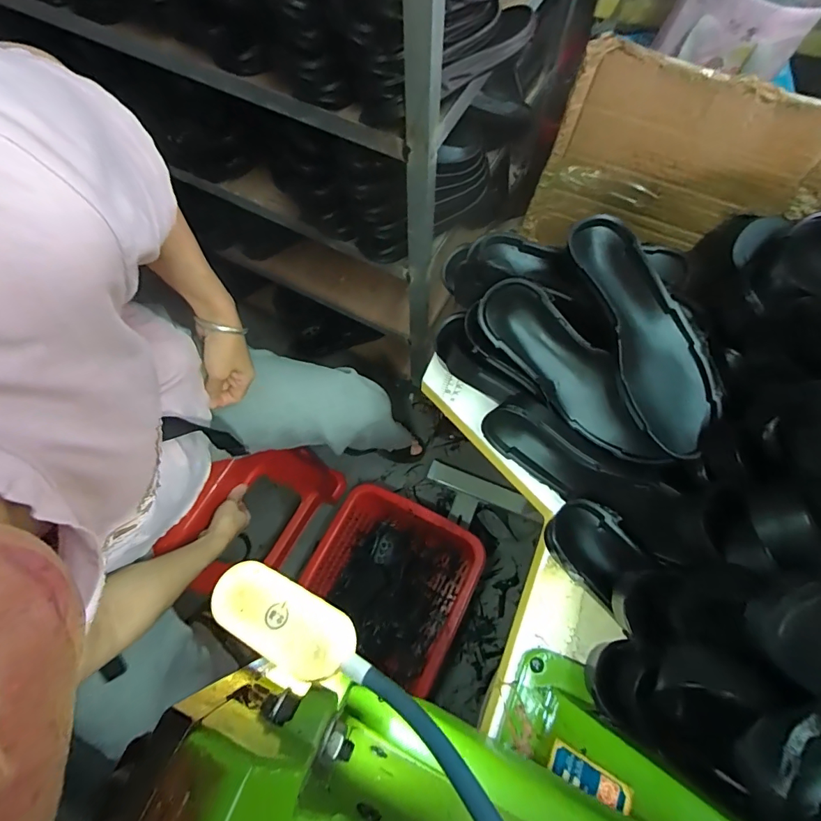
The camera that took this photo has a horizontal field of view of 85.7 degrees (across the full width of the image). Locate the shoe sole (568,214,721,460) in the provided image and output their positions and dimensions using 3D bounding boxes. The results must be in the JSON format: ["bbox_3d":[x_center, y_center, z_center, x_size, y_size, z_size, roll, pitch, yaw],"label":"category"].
[{"bbox_3d":[0.246,-0.085,0.453,0.086,0.036,0.256,-14,71,-4],"label":"shoe sole"}]

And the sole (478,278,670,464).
[{"bbox_3d":[0.175,-0.039,0.480,0.245,0.034,0.074,43,95,2],"label":"sole"}]

